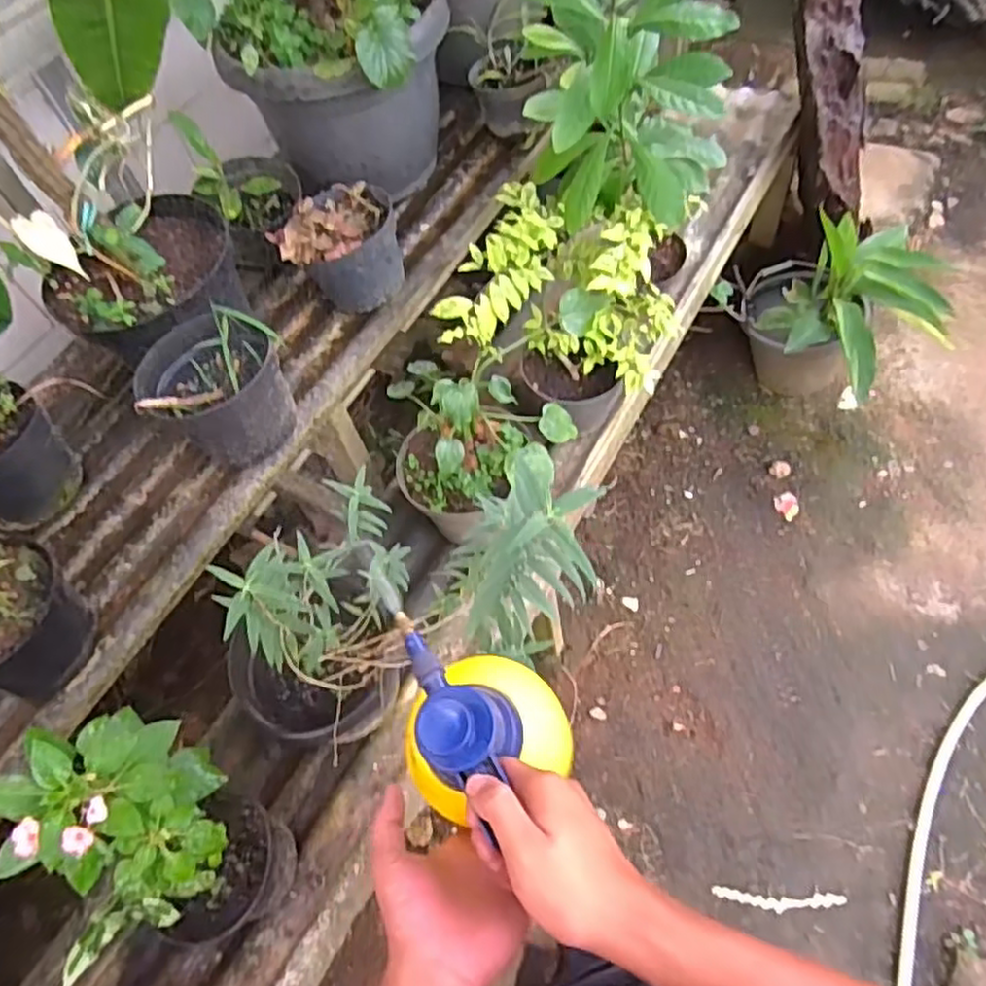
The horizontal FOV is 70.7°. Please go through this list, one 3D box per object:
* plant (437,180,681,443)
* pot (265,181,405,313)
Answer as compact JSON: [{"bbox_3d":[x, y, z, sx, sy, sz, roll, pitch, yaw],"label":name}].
[{"bbox_3d":[0.139,-0.279,1.218,0.319,0.367,0.388,11,61,15],"label":"plant"},{"bbox_3d":[-0.240,-0.389,1.127,0.175,0.134,0.168,-4,58,6],"label":"pot"}]

